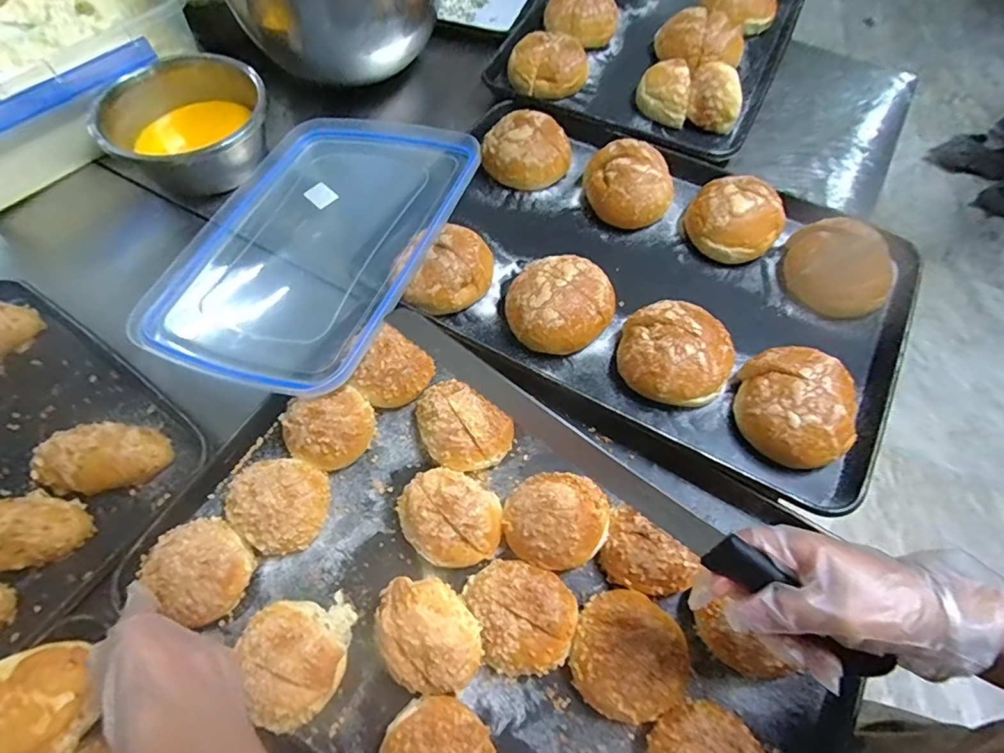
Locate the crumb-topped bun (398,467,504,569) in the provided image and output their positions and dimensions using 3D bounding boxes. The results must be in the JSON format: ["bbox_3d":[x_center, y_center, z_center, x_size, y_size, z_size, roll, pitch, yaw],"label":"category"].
[{"bbox_3d":[-0.050,0.135,0.480,0.100,0.053,0.079,25,71,14],"label":"crumb-topped bun"}]

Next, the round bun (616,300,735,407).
[{"bbox_3d":[0.183,-0.027,0.528,0.108,0.047,0.102,-2,67,4],"label":"round bun"}]

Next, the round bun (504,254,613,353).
[{"bbox_3d":[0.066,-0.080,0.571,0.120,0.070,0.109,6,67,7],"label":"round bun"}]

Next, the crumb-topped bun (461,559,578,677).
[{"bbox_3d":[0.014,0.210,0.437,0.102,0.045,0.089,13,68,10],"label":"crumb-topped bun"}]

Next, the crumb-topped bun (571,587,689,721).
[{"bbox_3d":[0.106,0.232,0.422,0.091,0.053,0.091,-2,67,4],"label":"crumb-topped bun"}]

